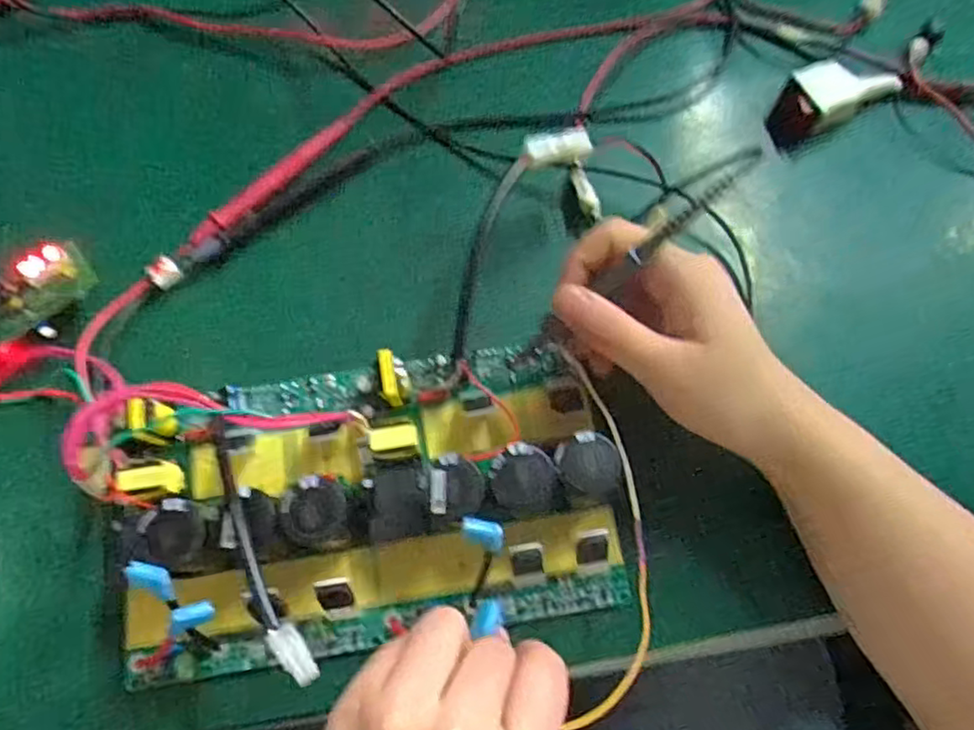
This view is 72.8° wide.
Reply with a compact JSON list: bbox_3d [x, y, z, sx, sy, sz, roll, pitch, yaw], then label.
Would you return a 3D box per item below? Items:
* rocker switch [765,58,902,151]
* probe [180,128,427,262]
[{"bbox_3d":[0.210,-0.167,0.406,0.083,0.021,0.036,-28,73,-8],"label":"rocker switch"},{"bbox_3d":[-0.105,-0.103,0.390,0.153,0.012,0.016,-35,74,-10],"label":"probe"}]

